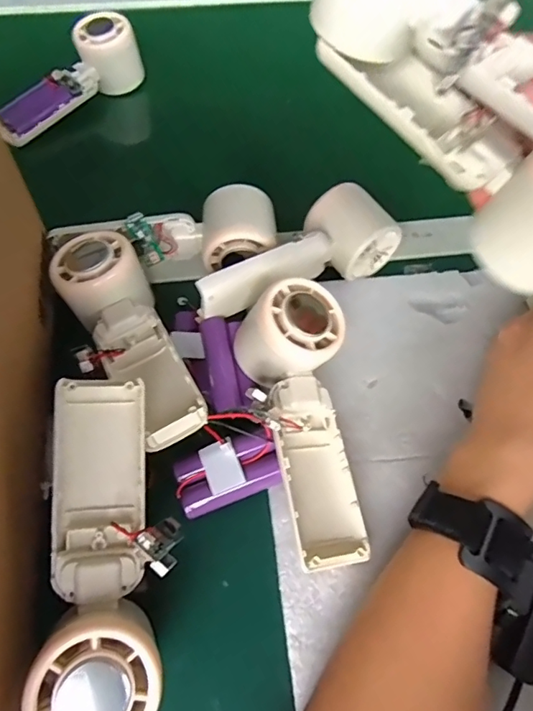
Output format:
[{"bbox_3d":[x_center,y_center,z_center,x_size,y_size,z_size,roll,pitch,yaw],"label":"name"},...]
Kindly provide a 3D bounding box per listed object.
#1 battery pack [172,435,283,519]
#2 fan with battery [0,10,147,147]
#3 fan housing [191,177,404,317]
[{"bbox_3d":[-0.023,0.070,0.302,0.061,0.018,0.035,-17,61,-13],"label":"battery pack"},{"bbox_3d":[-0.195,-0.267,0.502,0.045,0.060,0.166,40,78,20],"label":"fan with battery"},{"bbox_3d":[0.022,-0.069,0.365,0.161,0.048,0.054,-32,65,-20],"label":"fan housing"}]

